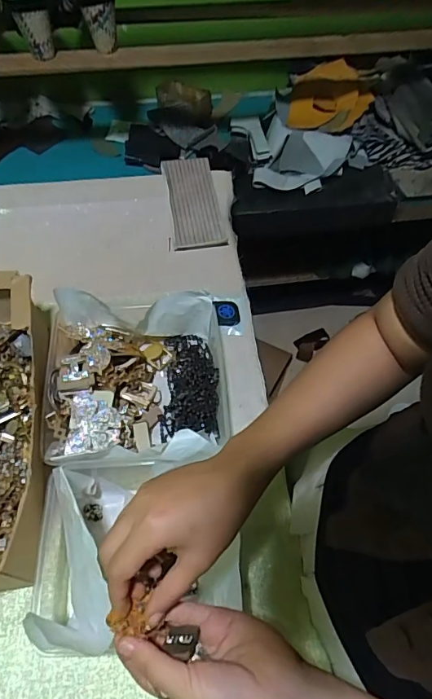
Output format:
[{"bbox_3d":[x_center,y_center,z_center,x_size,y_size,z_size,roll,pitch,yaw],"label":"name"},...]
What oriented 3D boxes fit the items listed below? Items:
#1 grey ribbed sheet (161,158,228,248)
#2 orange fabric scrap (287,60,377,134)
[{"bbox_3d":[-0.035,-0.238,0.730,0.081,0.023,0.175,-8,58,-7],"label":"grey ribbed sheet"},{"bbox_3d":[0.242,-0.537,0.961,0.160,0.016,0.171,9,77,3],"label":"orange fabric scrap"}]

